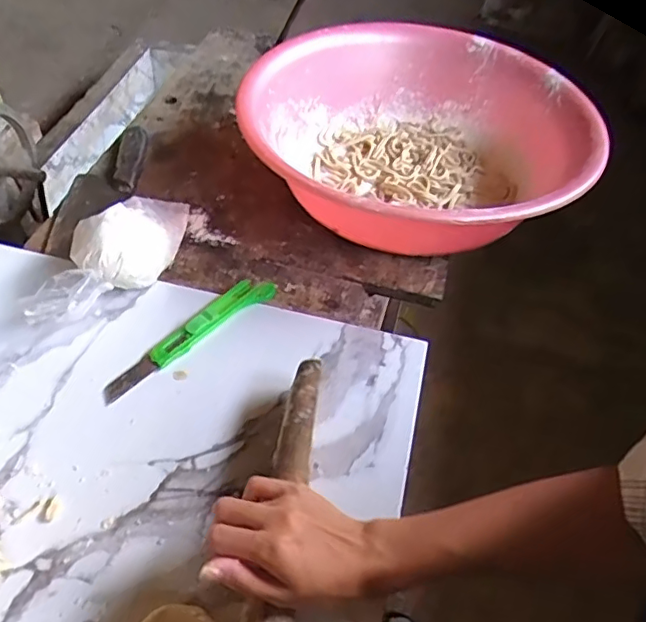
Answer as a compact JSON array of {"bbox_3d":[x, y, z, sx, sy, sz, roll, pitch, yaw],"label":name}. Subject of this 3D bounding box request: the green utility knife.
[{"bbox_3d":[-0.123,0.020,0.554,0.033,0.016,0.198,35,56,23],"label":"green utility knife"}]

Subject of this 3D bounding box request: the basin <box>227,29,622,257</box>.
[{"bbox_3d":[0.122,-0.206,0.707,0.424,0.122,0.388,2,50,-2],"label":"basin"}]

